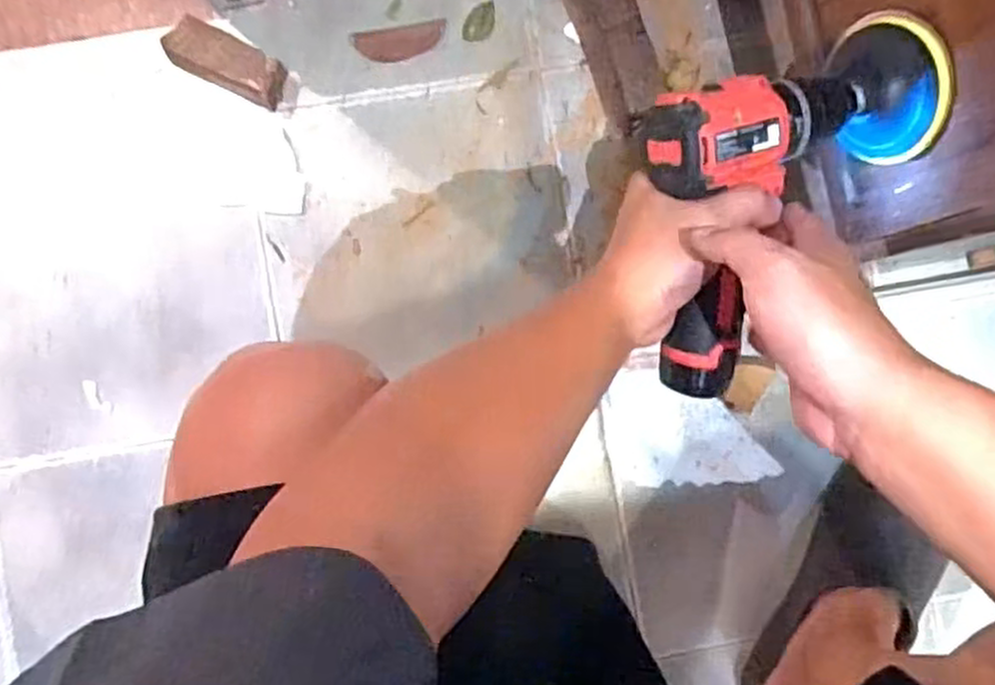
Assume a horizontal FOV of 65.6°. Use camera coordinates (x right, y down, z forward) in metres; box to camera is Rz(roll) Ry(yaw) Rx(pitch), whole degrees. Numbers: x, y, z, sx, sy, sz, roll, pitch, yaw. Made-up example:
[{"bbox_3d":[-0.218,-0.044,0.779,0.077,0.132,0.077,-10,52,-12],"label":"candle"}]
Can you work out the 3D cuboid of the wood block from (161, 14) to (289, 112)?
[{"bbox_3d":[-0.260,-0.269,0.745,0.111,0.029,0.048,23,88,-2],"label":"wood block"}]

